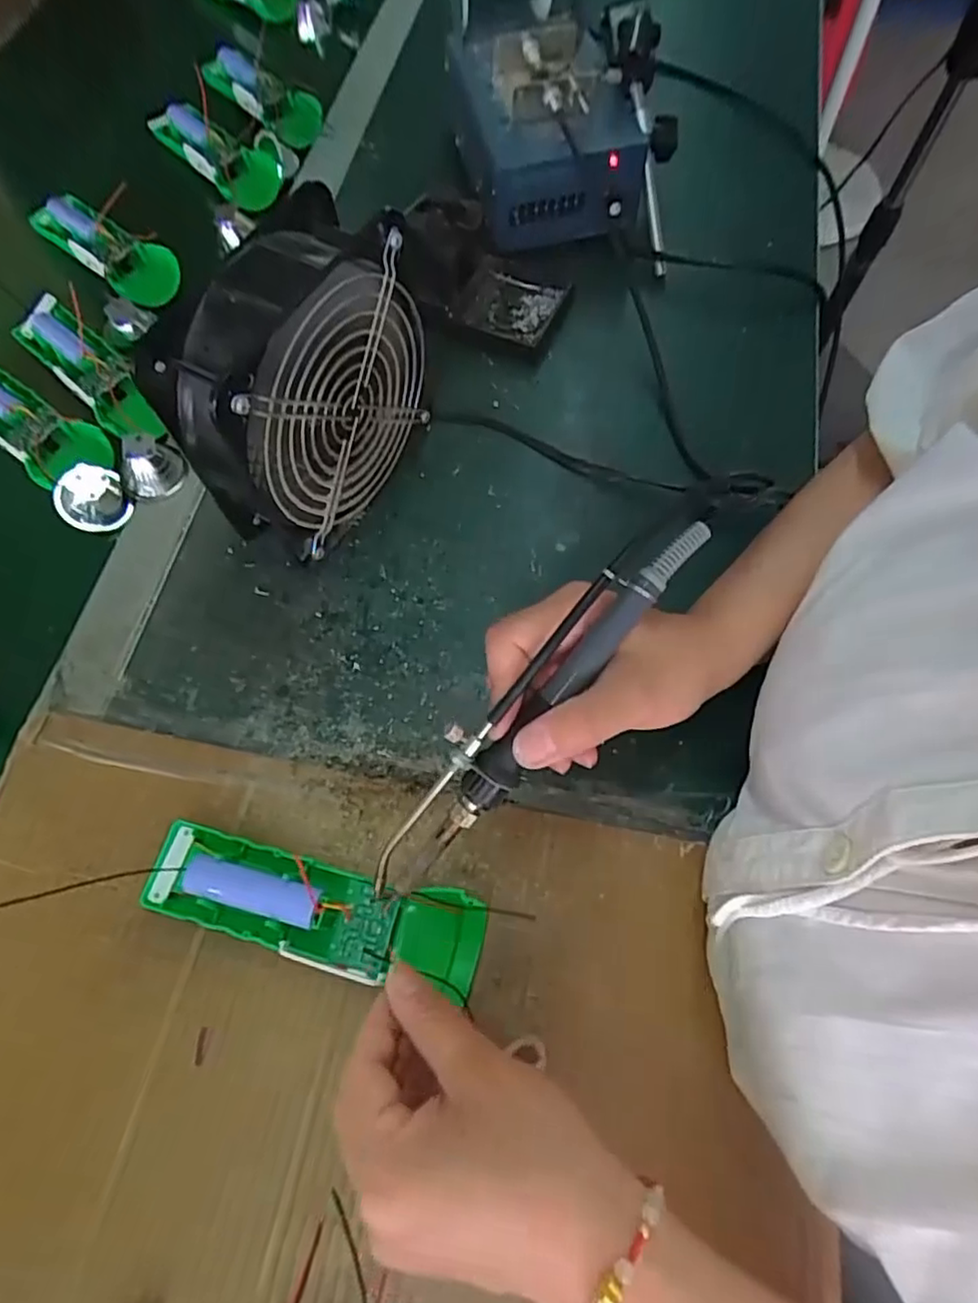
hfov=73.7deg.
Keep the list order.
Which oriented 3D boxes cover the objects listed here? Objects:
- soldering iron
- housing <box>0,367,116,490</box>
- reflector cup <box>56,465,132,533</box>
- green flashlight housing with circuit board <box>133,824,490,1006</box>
[{"bbox_3d":[0.017,0.022,0.267,0.029,0.023,0.198,41,94,15],"label":"soldering iron"},{"bbox_3d":[-0.304,-0.152,0.430,0.126,0.035,0.048,37,72,17],"label":"housing"},{"bbox_3d":[-0.250,-0.097,0.413,0.021,0.040,0.041,41,73,18],"label":"reflector cup"},{"bbox_3d":[-0.082,0.118,0.301,0.158,0.023,0.043,13,65,5],"label":"green flashlight housing with circuit board"}]

